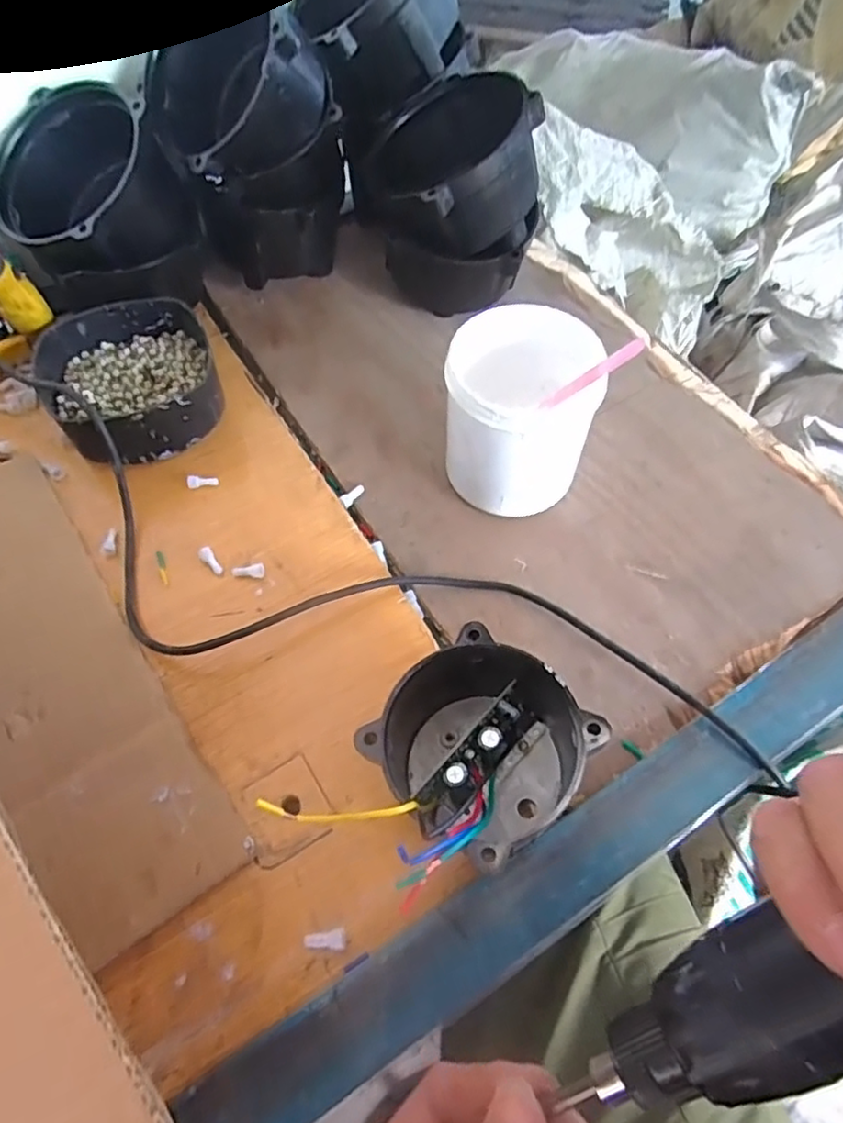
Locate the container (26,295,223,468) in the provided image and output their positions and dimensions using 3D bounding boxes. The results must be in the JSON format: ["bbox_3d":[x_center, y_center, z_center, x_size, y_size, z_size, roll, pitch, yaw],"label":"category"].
[{"bbox_3d":[-0.212,-0.131,0.466,0.120,0.050,0.131,-23,62,-14],"label":"container"}]

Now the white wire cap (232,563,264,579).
[{"bbox_3d":[-0.114,0.006,0.411,0.021,0.005,0.008,0,59,-1],"label":"white wire cap"}]

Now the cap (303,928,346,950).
[{"bbox_3d":[-0.047,0.185,0.306,0.020,0.006,0.009,-4,59,-3],"label":"cap"}]

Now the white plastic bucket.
[{"bbox_3d":[0.063,-0.093,0.414,0.095,0.112,0.092,7,59,4],"label":"white plastic bucket"}]

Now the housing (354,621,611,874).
[{"bbox_3d":[0.032,0.099,0.320,0.097,0.074,0.093,39,66,21],"label":"housing"}]

